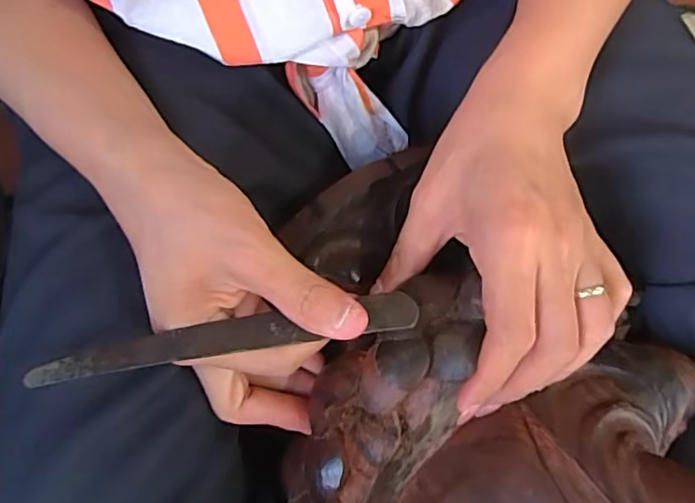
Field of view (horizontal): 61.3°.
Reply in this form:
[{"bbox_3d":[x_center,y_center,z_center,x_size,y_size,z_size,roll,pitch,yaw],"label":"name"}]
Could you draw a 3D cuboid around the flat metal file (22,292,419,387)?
[{"bbox_3d":[-0.044,0.034,0.233,0.150,0.006,0.016,-8,72,-14],"label":"flat metal file"}]

